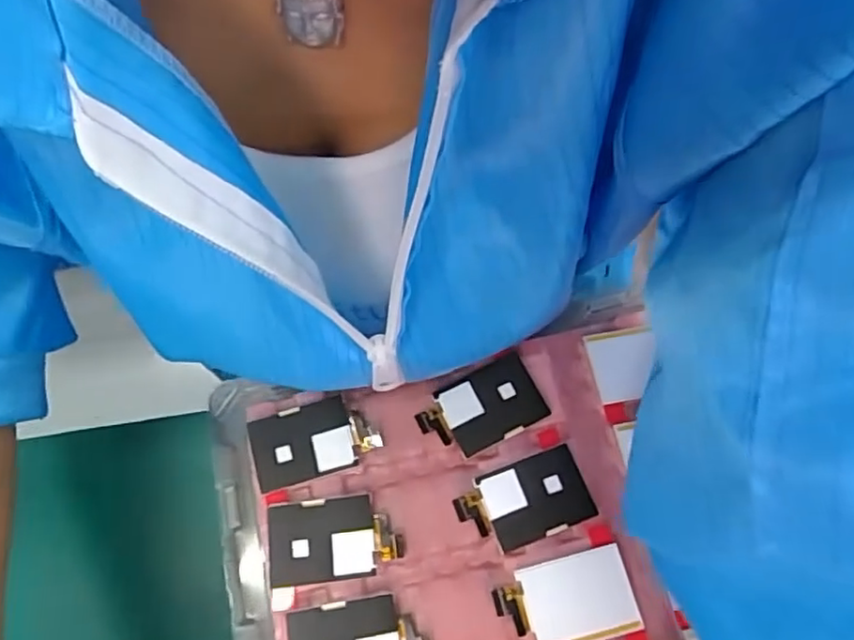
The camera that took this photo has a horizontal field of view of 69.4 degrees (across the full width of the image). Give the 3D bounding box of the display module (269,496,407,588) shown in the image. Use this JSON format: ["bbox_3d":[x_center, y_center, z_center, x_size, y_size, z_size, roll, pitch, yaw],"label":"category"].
[{"bbox_3d":[-0.041,0.097,0.274,0.057,0.004,0.035,-5,70,-2],"label":"display module"}]

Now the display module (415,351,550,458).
[{"bbox_3d":[0.026,0.042,0.293,0.057,0.005,0.034,-26,72,-9],"label":"display module"}]

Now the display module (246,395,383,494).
[{"bbox_3d":[-0.053,0.056,0.288,0.056,0.004,0.034,-15,70,-6],"label":"display module"}]

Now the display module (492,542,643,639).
[{"bbox_3d":[0.060,0.122,0.266,0.056,0.005,0.035,-13,70,-5],"label":"display module"}]

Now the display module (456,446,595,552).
[{"bbox_3d":[0.043,0.082,0.278,0.057,0.005,0.034,-19,71,-7],"label":"display module"}]

